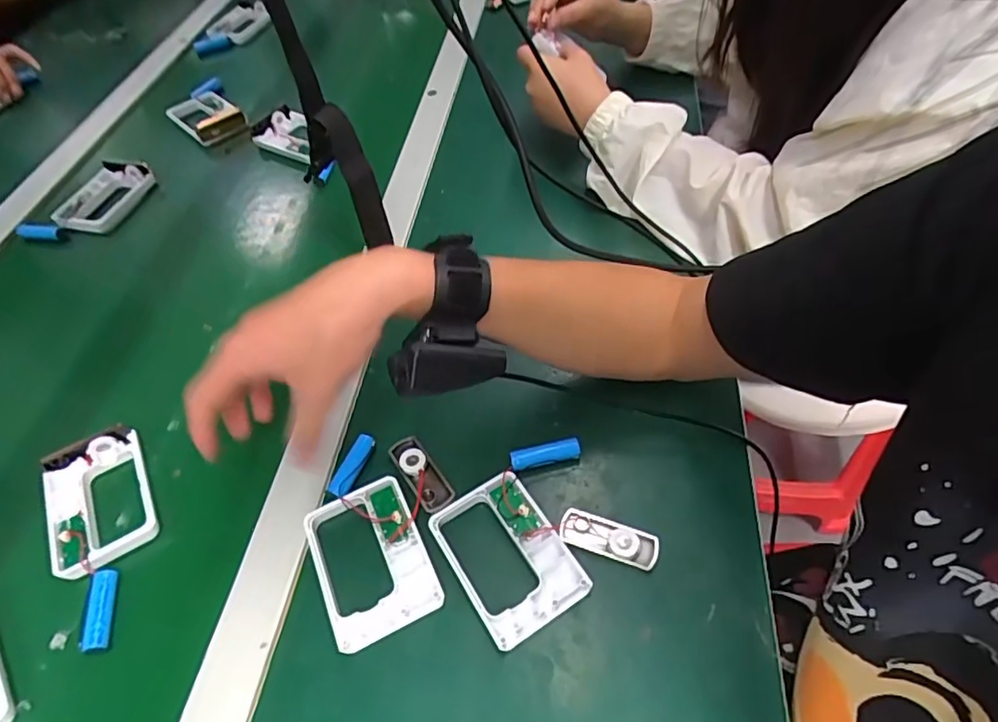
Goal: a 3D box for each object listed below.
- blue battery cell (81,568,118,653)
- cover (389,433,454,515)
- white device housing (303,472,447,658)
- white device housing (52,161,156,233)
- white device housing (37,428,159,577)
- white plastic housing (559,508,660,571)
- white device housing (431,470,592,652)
[{"bbox_3d":[-0.254,0.158,0.369,0.013,0.012,0.051,-15,56,-3],"label":"blue battery cell"},{"bbox_3d":[-0.055,0.080,0.409,0.022,0.010,0.064,-33,58,-14],"label":"cover"},{"bbox_3d":[-0.082,0.126,0.370,0.067,0.009,0.094,-26,57,-10],"label":"white device housing"},{"bbox_3d":[-0.452,-0.188,0.655,0.074,0.019,0.105,12,55,4],"label":"white device housing"},{"bbox_3d":[-0.290,0.099,0.415,0.069,0.015,0.103,-32,58,-14],"label":"white device housing"},{"bbox_3d":[0.071,0.114,0.373,0.062,0.011,0.025,13,59,15],"label":"white plastic housing"},{"bbox_3d":[0.005,0.123,0.368,0.067,0.011,0.095,-31,58,-13],"label":"white device housing"}]

